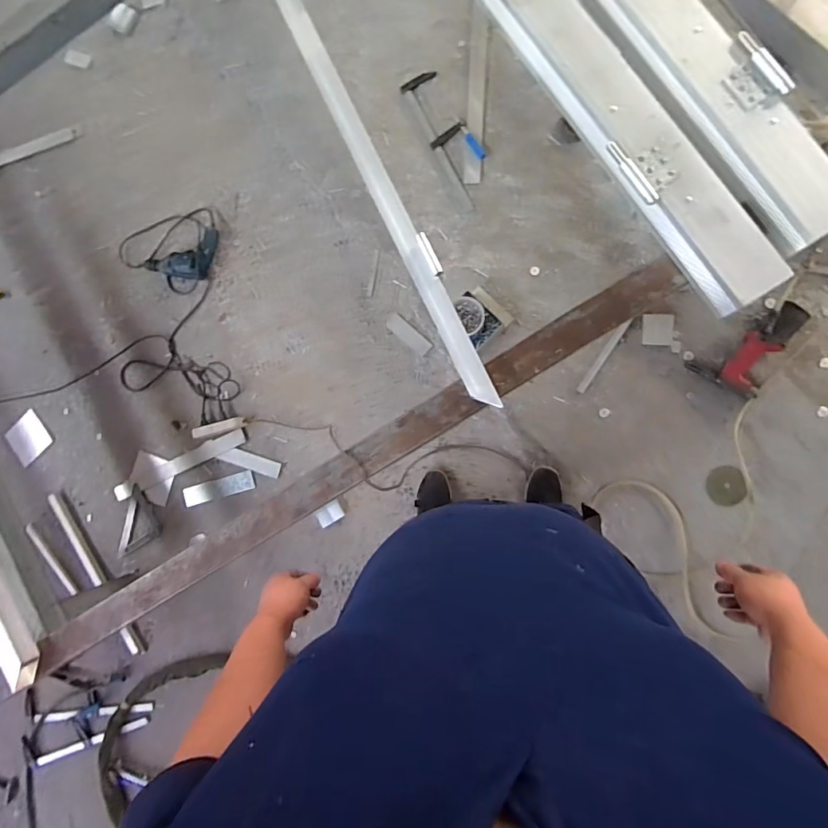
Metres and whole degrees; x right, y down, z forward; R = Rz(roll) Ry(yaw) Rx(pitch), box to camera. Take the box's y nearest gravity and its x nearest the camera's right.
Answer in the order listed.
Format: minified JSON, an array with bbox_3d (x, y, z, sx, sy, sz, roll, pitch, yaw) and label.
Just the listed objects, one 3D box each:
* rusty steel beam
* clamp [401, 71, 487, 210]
[{"bbox_3d":[-0.173,0.143,1.059,1.665,0.053,0.090,-32,83,6],"label":"rusty steel beam"},{"bbox_3d":[0.117,-0.872,1.502,0.121,0.025,0.461,-29,85,6],"label":"clamp"}]

